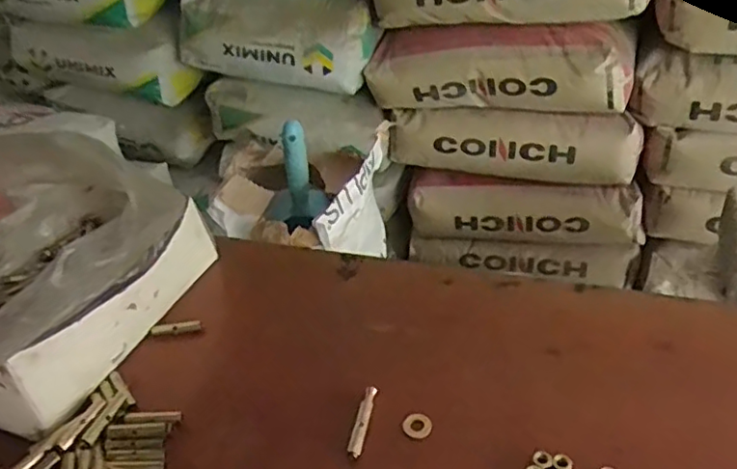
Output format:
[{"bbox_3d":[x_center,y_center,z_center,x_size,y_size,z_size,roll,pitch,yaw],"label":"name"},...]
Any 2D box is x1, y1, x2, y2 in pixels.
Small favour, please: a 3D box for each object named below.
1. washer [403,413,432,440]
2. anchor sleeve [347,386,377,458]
[{"bbox_3d":[0.029,0.113,0.369,0.016,0.004,0.016,-5,37,4],"label":"washer"},{"bbox_3d":[-0.003,0.111,0.372,0.008,0.006,0.049,3,38,14],"label":"anchor sleeve"}]

